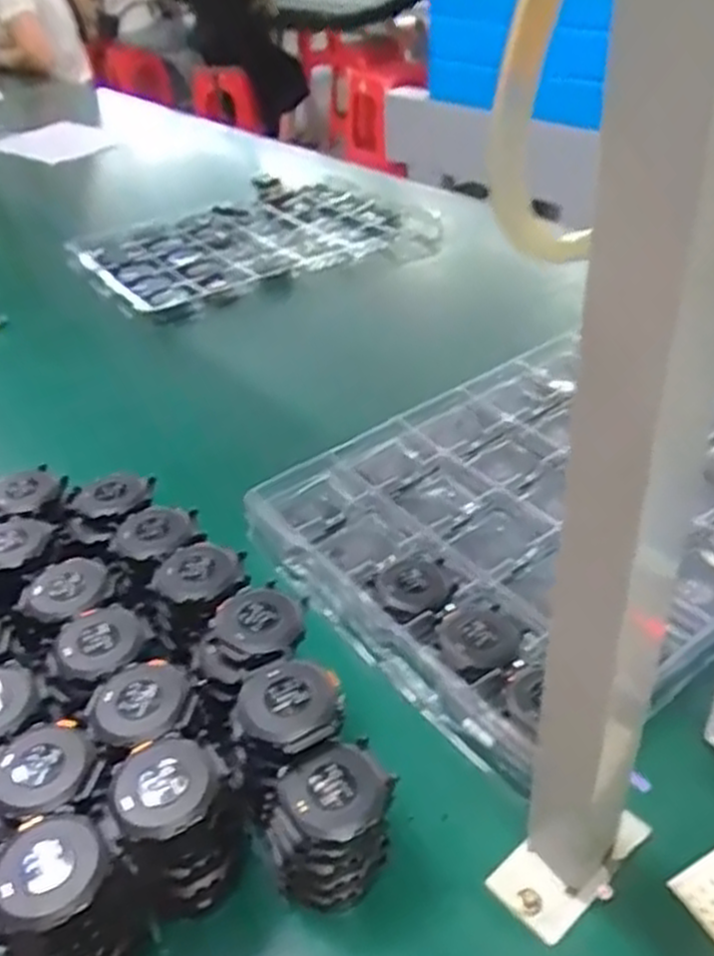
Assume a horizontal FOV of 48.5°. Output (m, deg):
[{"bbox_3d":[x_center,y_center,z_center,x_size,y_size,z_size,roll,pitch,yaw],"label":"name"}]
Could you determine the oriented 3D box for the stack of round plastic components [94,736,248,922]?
[{"bbox_3d":[-0.083,0.163,0.370,0.054,0.070,0.052,-25,41,-24],"label":"stack of round plastic components"}]

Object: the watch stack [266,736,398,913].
[{"bbox_3d":[-0.011,0.168,0.375,0.060,0.068,0.046,-17,38,-15],"label":"watch stack"}]

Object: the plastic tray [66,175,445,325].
[{"bbox_3d":[-0.156,-0.335,1.111,0.445,0.035,0.337,-21,40,-21],"label":"plastic tray"}]

